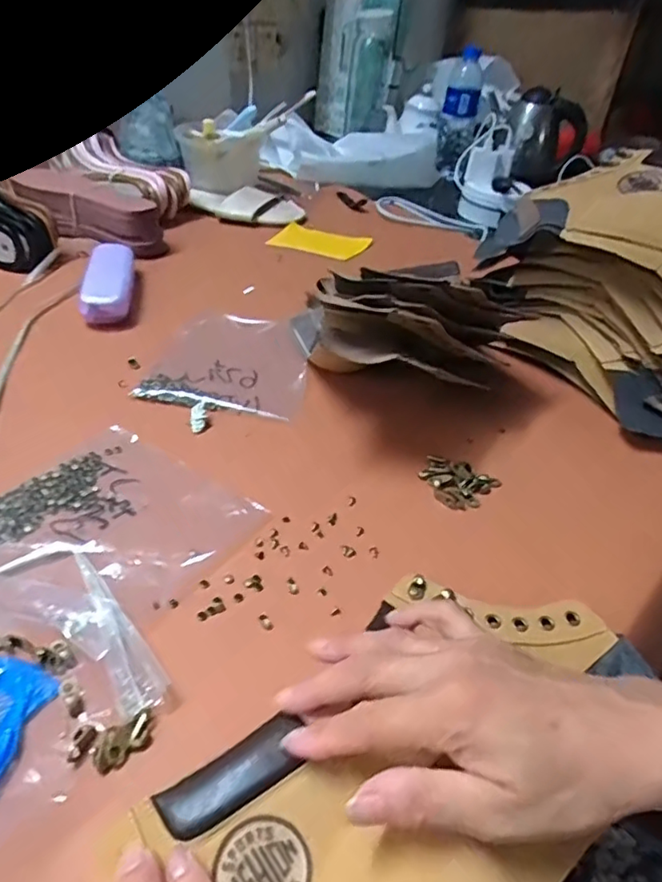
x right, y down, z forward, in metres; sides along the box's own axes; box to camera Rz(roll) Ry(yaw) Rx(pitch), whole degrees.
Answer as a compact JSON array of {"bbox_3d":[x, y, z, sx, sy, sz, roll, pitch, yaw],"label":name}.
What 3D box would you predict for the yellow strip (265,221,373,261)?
[{"bbox_3d":[-0.016,-0.261,0.767,0.128,0.010,0.059,14,40,11],"label":"yellow strip"}]

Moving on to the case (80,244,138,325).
[{"bbox_3d":[-0.226,-0.163,0.610,0.044,0.039,0.130,-3,40,-11],"label":"case"}]

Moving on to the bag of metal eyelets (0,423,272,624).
[{"bbox_3d":[-0.144,0.052,0.384,0.146,0.012,0.145,26,43,23],"label":"bag of metal eyelets"}]

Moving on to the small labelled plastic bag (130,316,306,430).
[{"bbox_3d":[-0.091,-0.067,0.528,0.133,0.009,0.165,8,39,3],"label":"small labelled plastic bag"}]

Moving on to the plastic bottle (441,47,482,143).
[{"bbox_3d":[0.239,-0.626,1.075,0.069,0.140,0.070,6,39,4],"label":"plastic bottle"}]

